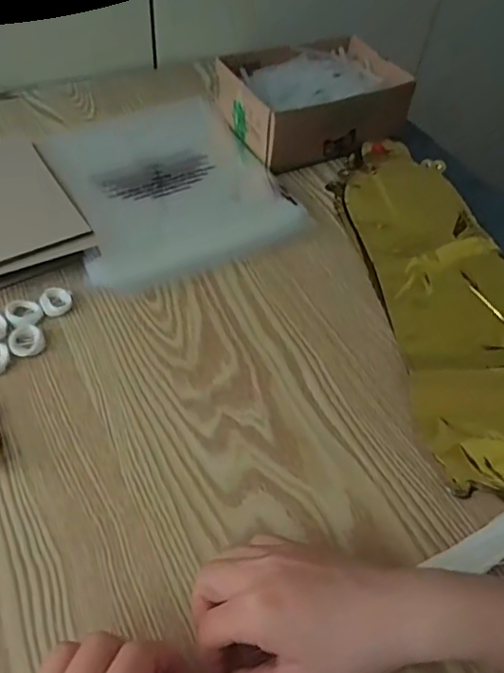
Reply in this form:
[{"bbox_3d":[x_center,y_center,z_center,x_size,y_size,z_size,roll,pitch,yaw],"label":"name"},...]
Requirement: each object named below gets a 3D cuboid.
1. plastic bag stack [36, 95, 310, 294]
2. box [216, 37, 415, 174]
[{"bbox_3d":[-0.087,-0.157,0.538,0.200,0.015,0.233,-21,58,-21],"label":"plastic bag stack"},{"bbox_3d":[0.064,-0.264,0.596,0.189,0.064,0.146,-21,57,-20],"label":"box"}]

